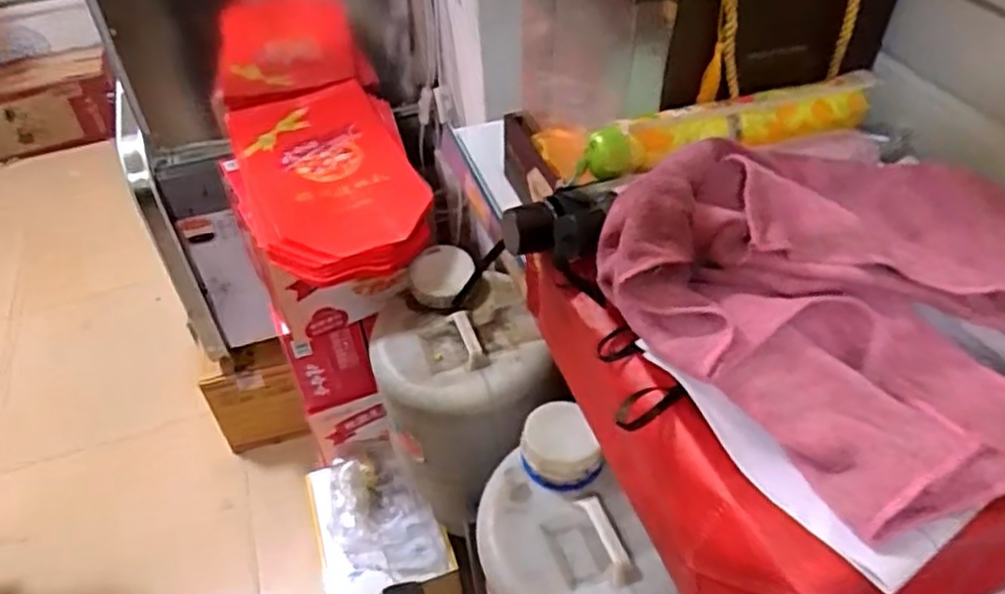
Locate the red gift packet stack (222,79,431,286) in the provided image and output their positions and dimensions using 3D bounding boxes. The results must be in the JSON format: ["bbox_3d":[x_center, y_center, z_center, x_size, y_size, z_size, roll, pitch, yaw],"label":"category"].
[{"bbox_3d":[-0.278,-0.186,1.131,0.271,0.065,0.440,-15,45,-12],"label":"red gift packet stack"}]

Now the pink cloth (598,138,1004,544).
[{"bbox_3d":[0.231,-0.010,0.460,0.273,0.058,0.270,-33,70,-24],"label":"pink cloth"}]

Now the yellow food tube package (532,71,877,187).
[{"bbox_3d":[0.179,-0.137,0.576,0.269,0.038,0.046,-13,45,-10],"label":"yellow food tube package"}]

